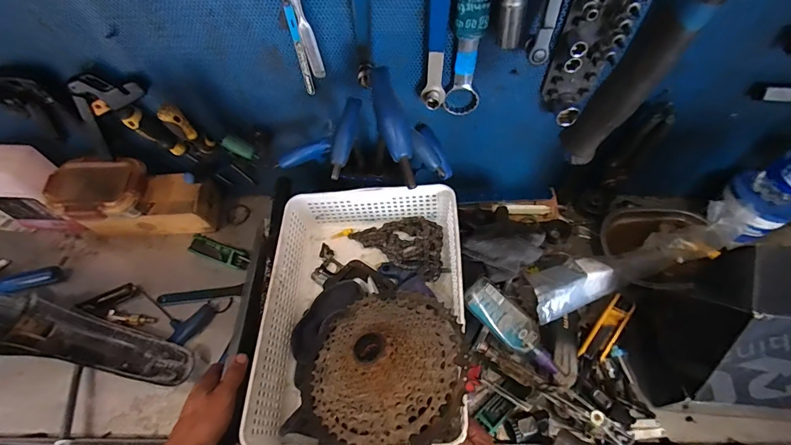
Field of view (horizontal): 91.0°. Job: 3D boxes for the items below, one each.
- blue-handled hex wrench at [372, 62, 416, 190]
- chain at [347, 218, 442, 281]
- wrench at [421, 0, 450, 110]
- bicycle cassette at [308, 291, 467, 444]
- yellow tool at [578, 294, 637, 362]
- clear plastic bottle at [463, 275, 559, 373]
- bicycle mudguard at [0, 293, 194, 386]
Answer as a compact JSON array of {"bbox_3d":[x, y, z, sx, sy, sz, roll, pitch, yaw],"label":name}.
[{"bbox_3d":[-0.003,-0.103,0.429,0.032,0.025,0.134,-16,87,-7],"label":"blue-handled hex wrench"},{"bbox_3d":[0.013,0.023,0.589,0.151,0.042,0.096,32,63,19],"label":"chain"},{"bbox_3d":[0.052,-0.222,0.472,0.027,0.187,0.030,4,58,4],"label":"wrench"},{"bbox_3d":[-0.019,0.150,0.424,0.186,0.053,0.186,-2,48,24],"label":"bicycle cassette"},{"bbox_3d":[0.332,0.166,0.606,0.035,0.016,0.123,36,65,21],"label":"yellow tool"},{"bbox_3d":[0.172,0.155,0.578,0.157,0.053,0.054,37,65,22],"label":"clear plastic bottle"},{"bbox_3d":[-0.474,0.178,0.579,0.337,0.093,0.078,14,59,10],"label":"bicycle mudguard"}]

